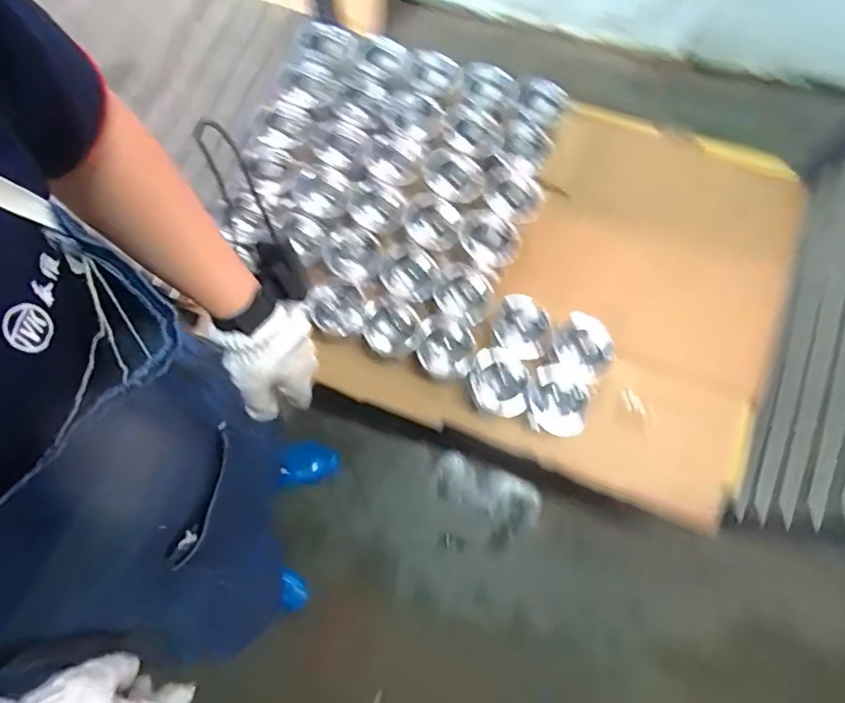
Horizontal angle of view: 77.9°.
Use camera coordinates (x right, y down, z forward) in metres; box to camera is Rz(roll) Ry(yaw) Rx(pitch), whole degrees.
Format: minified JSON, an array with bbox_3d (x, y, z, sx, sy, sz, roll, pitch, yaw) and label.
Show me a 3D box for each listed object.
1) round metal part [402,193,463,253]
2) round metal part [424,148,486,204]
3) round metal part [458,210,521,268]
[{"bbox_3d":[0.020,-0.224,0.924,0.104,0.044,0.097,0,76,2],"label":"round metal part"},{"bbox_3d":[0.055,-0.314,0.951,0.113,0.030,0.096,15,81,7],"label":"round metal part"},{"bbox_3d":[0.118,-0.198,0.926,0.112,0.036,0.093,30,79,9],"label":"round metal part"}]

